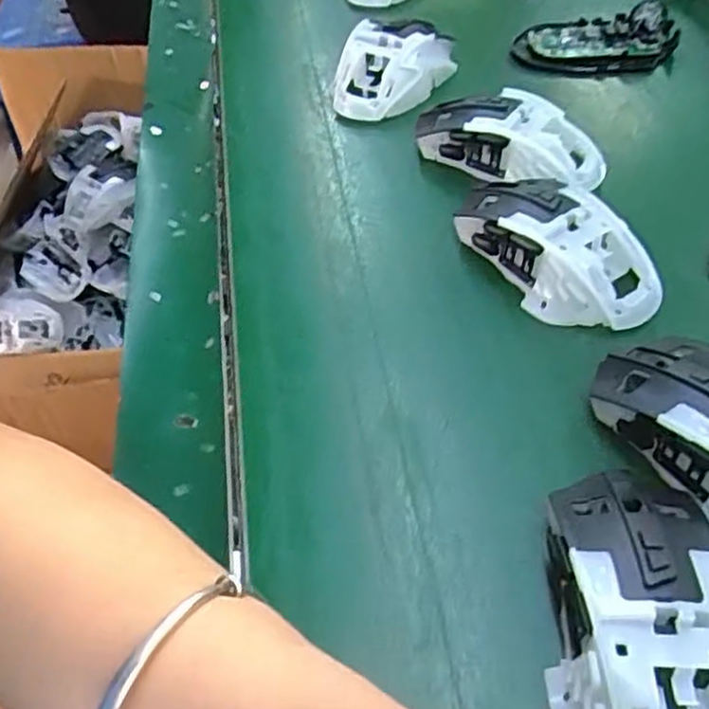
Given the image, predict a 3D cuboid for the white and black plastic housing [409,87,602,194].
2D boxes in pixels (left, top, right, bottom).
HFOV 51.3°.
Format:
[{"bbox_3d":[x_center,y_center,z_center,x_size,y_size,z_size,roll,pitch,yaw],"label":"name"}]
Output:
[{"bbox_3d":[0.093,-0.133,0.444,0.117,0.034,0.060,30,58,27],"label":"white and black plastic housing"}]

